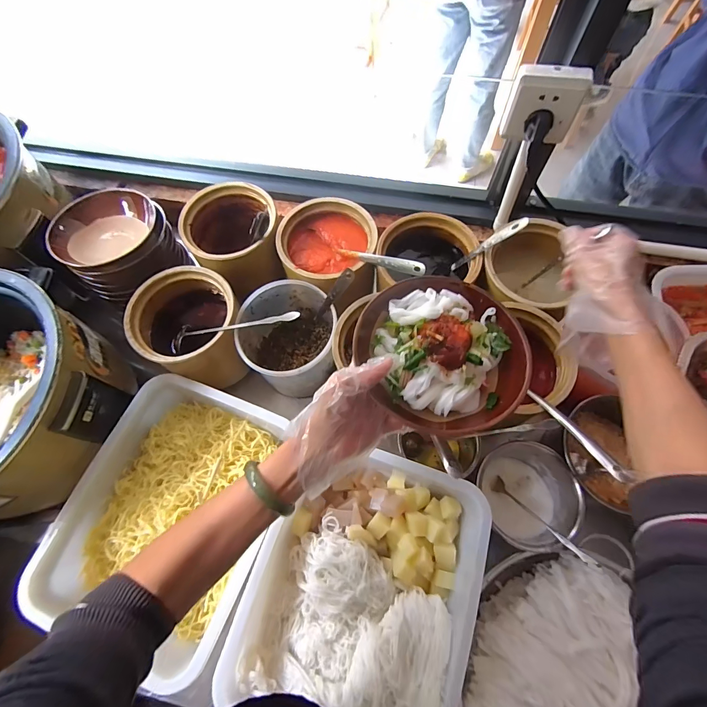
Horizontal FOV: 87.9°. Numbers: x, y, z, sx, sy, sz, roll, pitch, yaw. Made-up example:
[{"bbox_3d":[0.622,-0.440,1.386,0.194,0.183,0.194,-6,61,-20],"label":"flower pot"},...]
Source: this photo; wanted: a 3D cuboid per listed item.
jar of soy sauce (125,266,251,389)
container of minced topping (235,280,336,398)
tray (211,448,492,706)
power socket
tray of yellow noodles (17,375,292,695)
[{"bbox_3d":[-0.252,-0.038,0.600,0.153,0.131,0.160,-1,69,2],"label":"jar of soy sauce"},{"bbox_3d":[-0.102,-0.022,0.594,0.142,0.127,0.154,-1,69,2],"label":"container of minced topping"},{"bbox_3d":[0.014,0.298,0.480,0.266,0.089,0.321,18,70,9],"label":"tray"},{"bbox_3d":[0.245,-0.320,0.473,0.088,0.081,0.032,6,69,4],"label":"power socket"},{"bbox_3d":[-0.243,0.217,0.522,0.261,0.080,0.343,20,71,9],"label":"tray of yellow noodles"}]

